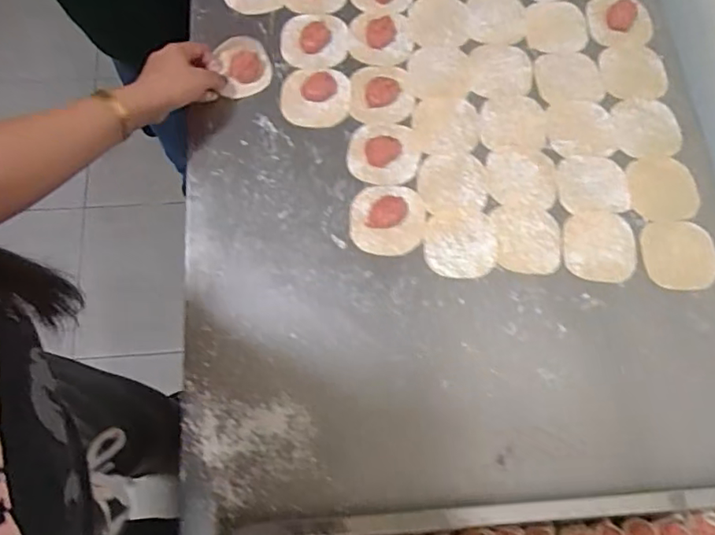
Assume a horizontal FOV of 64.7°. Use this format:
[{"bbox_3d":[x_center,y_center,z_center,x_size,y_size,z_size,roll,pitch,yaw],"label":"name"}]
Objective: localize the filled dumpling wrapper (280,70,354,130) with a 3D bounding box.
[{"bbox_3d":[-0.049,-0.203,0.664,0.082,0.008,0.076,-3,72,-3],"label":"filled dumpling wrapper"}]

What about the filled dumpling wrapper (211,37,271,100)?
[{"bbox_3d":[-0.131,-0.229,0.649,0.060,0.034,0.061,-8,73,-5],"label":"filled dumpling wrapper"}]

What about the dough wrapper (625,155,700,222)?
[{"bbox_3d":[0.350,-0.091,0.644,0.082,0.004,0.078,1,72,-2],"label":"dough wrapper"}]

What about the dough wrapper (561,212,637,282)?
[{"bbox_3d":[0.266,-0.023,0.618,0.079,0.004,0.079,1,72,-2],"label":"dough wrapper"}]

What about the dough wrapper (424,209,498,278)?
[{"bbox_3d":[0.112,-0.026,0.612,0.079,0.004,0.076,-3,72,-3],"label":"dough wrapper"}]

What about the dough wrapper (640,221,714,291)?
[{"bbox_3d":[0.353,-0.014,0.618,0.081,0.004,0.079,-2,72,-3],"label":"dough wrapper"}]

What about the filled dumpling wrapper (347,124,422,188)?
[{"bbox_3d":[0.031,-0.131,0.645,0.081,0.009,0.079,0,72,-3],"label":"filled dumpling wrapper"}]

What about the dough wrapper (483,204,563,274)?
[{"bbox_3d":[0.186,-0.031,0.617,0.075,0.004,0.080,1,72,-2],"label":"dough wrapper"}]

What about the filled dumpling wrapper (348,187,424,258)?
[{"bbox_3d":[0.033,-0.053,0.613,0.080,0.011,0.078,-1,72,-3],"label":"filled dumpling wrapper"}]

